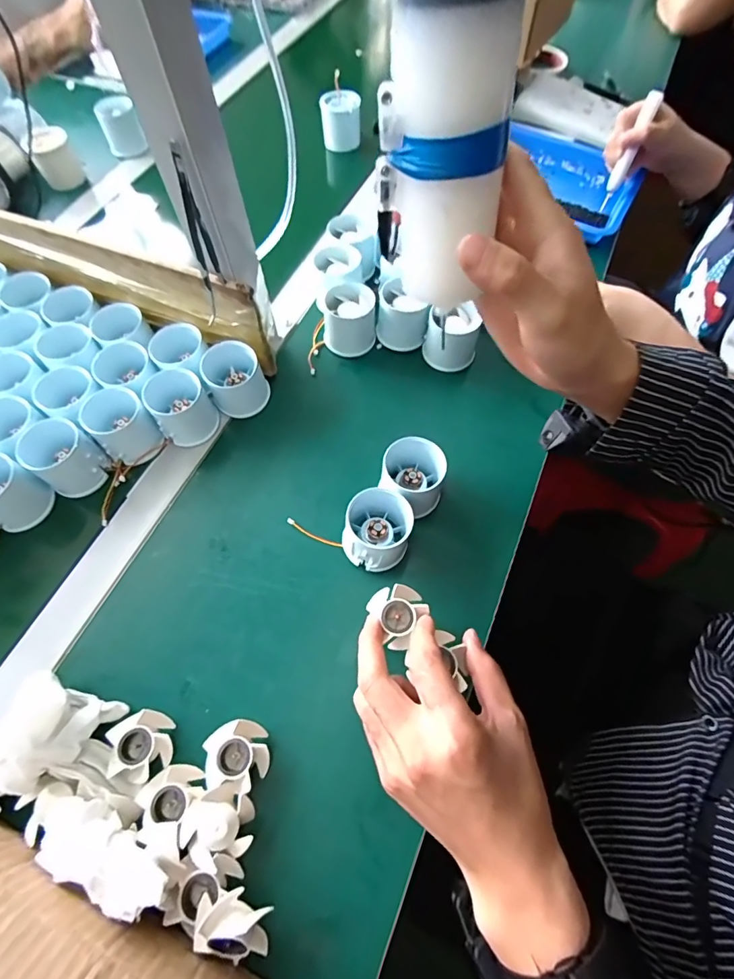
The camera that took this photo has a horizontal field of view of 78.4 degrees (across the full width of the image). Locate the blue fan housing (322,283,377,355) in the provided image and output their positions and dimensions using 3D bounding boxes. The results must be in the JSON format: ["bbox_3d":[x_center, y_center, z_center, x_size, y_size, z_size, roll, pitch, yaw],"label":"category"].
[{"bbox_3d":[-0.018,-0.172,0.469,0.054,0.053,0.057,1,63,3],"label":"blue fan housing"}]

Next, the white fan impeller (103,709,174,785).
[{"bbox_3d":[-0.158,0.180,0.315,0.038,0.020,0.042,-18,64,-6],"label":"white fan impeller"}]

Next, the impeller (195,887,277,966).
[{"bbox_3d":[-0.079,0.258,0.265,0.042,0.031,0.034,1,63,3],"label":"impeller"}]

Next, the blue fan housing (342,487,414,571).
[{"bbox_3d":[0.007,0.034,0.367,0.054,0.053,0.048,-42,69,-17],"label":"blue fan housing"}]

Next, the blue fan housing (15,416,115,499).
[{"bbox_3d":[-0.270,-0.028,0.404,0.053,0.050,0.051,-1,63,2],"label":"blue fan housing"}]

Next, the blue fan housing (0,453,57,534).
[{"bbox_3d":[-0.316,0.003,0.391,0.052,0.050,0.052,29,68,16],"label":"blue fan housing"}]

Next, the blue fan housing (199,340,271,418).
[{"bbox_3d":[-0.127,-0.106,0.435,0.053,0.058,0.049,-1,63,2],"label":"blue fan housing"}]

